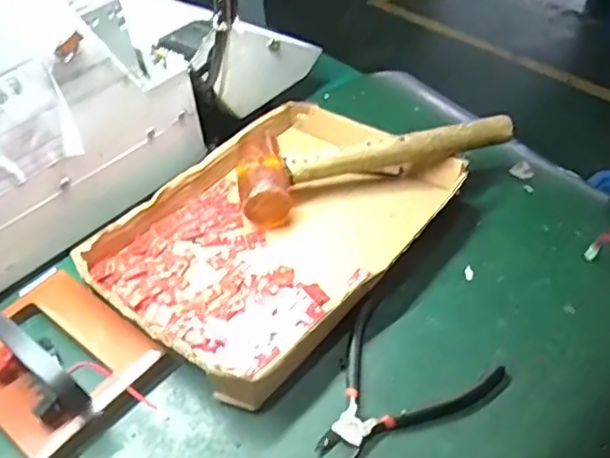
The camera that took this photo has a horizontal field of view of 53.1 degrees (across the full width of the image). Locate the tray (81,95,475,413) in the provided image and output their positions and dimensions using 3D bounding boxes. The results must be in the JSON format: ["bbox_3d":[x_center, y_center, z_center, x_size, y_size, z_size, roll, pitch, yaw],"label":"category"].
[{"bbox_3d":[-0.024,-0.004,0.582,0.239,0.043,0.323,27,55,30],"label":"tray"}]

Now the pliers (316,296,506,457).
[{"bbox_3d":[0.065,0.126,0.460,0.119,0.007,0.132,24,53,28],"label":"pliers"}]

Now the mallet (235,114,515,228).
[{"bbox_3d":[0.061,-0.081,0.623,0.269,0.056,0.113,-14,46,-7],"label":"mallet"}]

